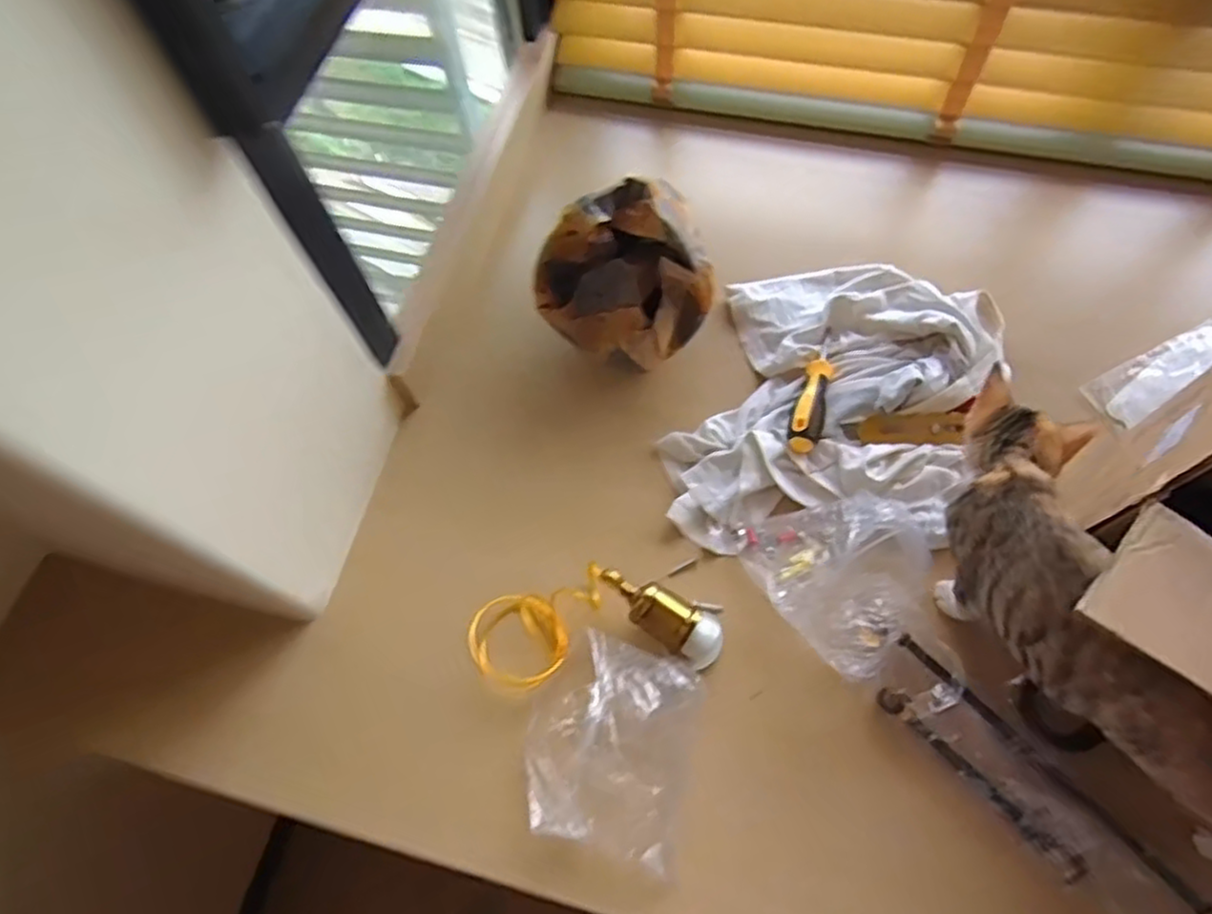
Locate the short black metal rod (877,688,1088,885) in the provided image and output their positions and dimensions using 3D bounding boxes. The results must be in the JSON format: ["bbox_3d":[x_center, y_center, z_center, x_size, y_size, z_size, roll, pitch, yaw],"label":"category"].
[{"bbox_3d":[0.303,0.262,0.594,0.018,0.023,0.185,-41,70,-14],"label":"short black metal rod"}]

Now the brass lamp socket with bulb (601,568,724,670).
[{"bbox_3d":[0.049,0.144,0.652,0.116,0.044,0.042,29,70,15],"label":"brass lamp socket with bulb"}]

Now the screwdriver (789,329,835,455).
[{"bbox_3d":[0.213,-0.073,0.728,0.031,0.024,0.148,16,68,10],"label":"screwdriver"}]

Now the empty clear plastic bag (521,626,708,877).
[{"bbox_3d":[0.004,0.237,0.605,0.133,0.046,0.157,13,67,9],"label":"empty clear plastic bag"}]

